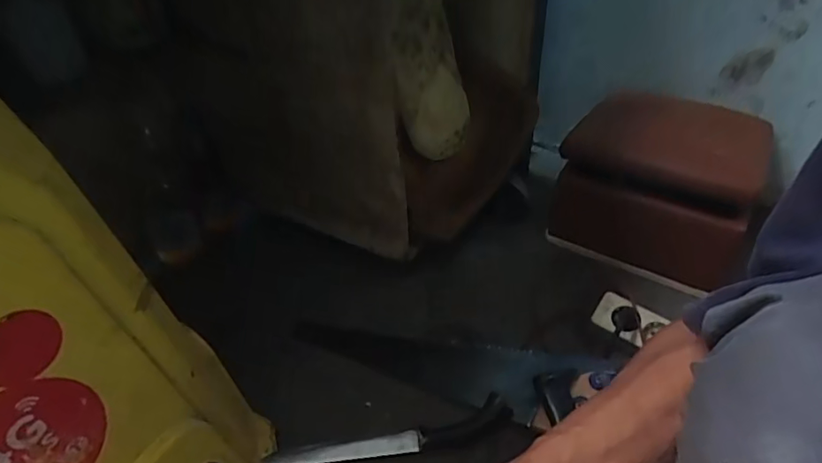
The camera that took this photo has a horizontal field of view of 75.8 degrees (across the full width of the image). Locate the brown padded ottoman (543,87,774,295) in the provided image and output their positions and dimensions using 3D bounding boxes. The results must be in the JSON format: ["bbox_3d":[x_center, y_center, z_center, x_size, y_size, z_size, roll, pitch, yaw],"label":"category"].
[{"bbox_3d":[0.433,-0.098,0.910,0.285,0.168,0.331,23,46,26],"label":"brown padded ottoman"}]

